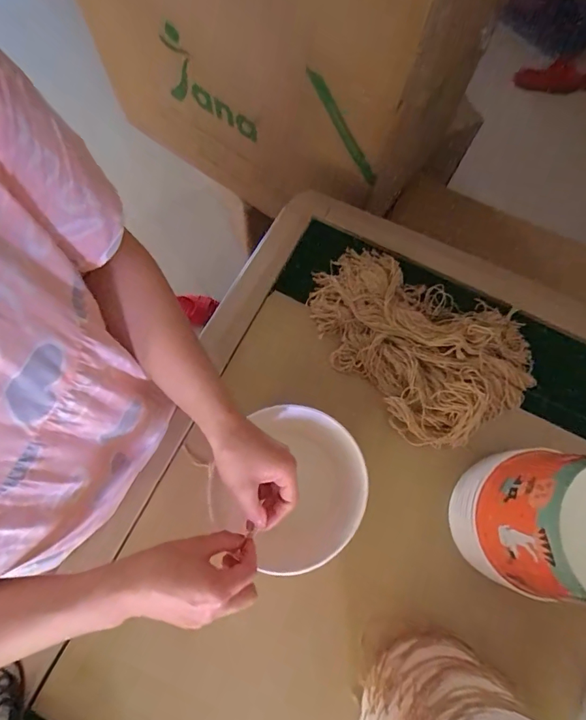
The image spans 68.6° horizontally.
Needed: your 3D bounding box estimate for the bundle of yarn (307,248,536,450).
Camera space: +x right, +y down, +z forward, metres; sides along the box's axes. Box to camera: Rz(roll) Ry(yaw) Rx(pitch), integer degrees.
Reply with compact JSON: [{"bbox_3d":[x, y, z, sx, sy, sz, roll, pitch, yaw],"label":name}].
[{"bbox_3d":[0.173,-0.044,0.596,0.230,0.061,0.314,-41,80,-11],"label":"bundle of yarn"}]

